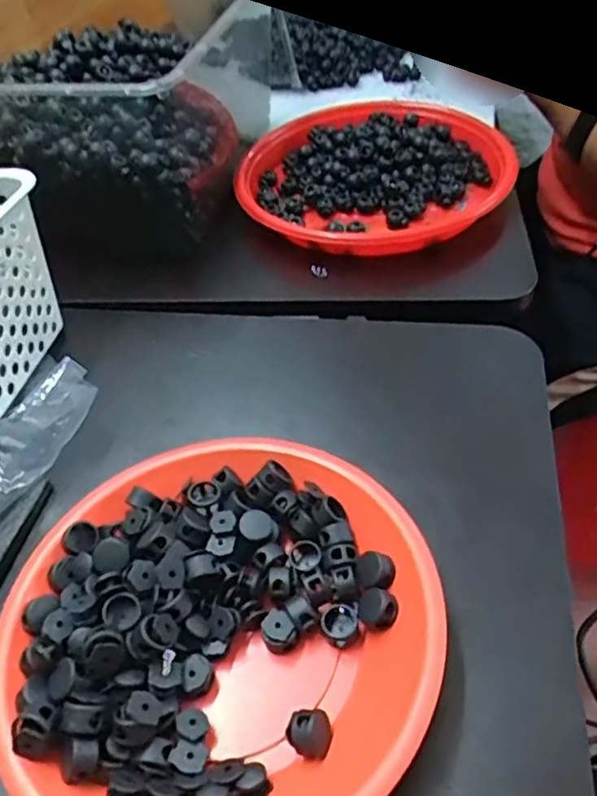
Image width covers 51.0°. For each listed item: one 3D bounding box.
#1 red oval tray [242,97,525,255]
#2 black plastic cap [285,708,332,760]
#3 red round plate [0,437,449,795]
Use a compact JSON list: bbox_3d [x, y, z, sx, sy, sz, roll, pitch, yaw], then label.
[{"bbox_3d":[0.061,-0.192,0.535,0.231,0.057,0.169,3,46,10],"label":"red oval tray"},{"bbox_3d":[0.005,0.138,0.257,0.017,0.015,0.017,-3,45,4],"label":"black plastic cap"},{"bbox_3d":[-0.036,0.101,0.285,0.189,0.038,0.180,-3,45,4],"label":"red round plate"}]

